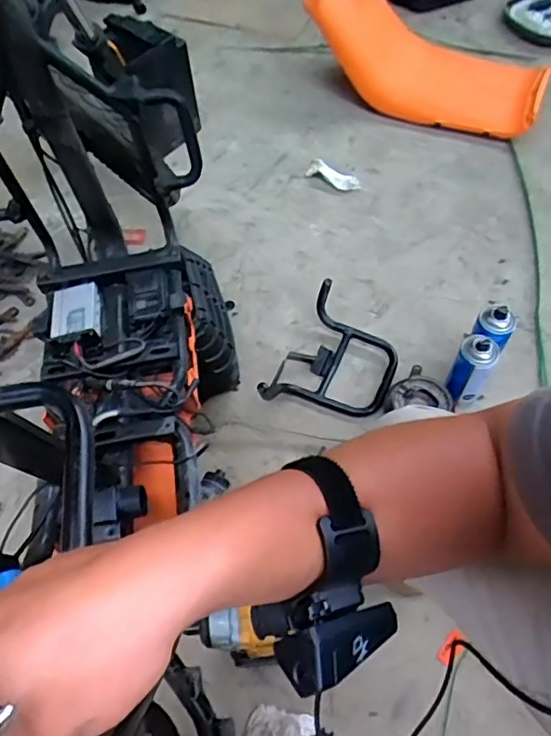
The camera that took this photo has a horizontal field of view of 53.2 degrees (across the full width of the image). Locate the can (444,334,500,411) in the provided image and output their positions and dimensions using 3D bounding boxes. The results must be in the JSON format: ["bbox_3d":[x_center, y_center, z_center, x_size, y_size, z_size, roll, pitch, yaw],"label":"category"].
[{"bbox_3d":[0.332,0.003,0.937,0.067,0.158,0.064,-12,62,-4],"label":"can"}]

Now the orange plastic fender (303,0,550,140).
[{"bbox_3d":[0.324,-0.635,1.181,0.580,0.168,0.190,13,63,-21],"label":"orange plastic fender"}]

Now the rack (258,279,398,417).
[{"bbox_3d":[0.104,-0.006,0.991,0.201,0.144,0.275,24,63,16],"label":"rack"}]

